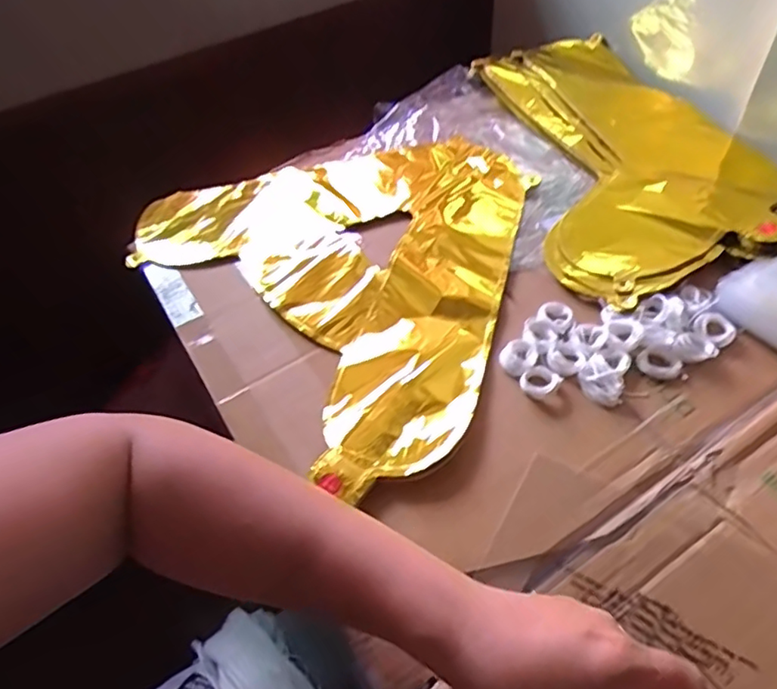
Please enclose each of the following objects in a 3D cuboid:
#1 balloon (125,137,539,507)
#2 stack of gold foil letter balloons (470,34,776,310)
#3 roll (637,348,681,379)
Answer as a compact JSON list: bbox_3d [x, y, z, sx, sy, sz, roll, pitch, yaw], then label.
[{"bbox_3d":[-0.025,-0.094,0.548,0.384,0.018,0.349,35,63,28],"label":"balloon"},{"bbox_3d":[0.238,-0.209,0.618,0.238,0.035,0.412,-10,52,-2],"label":"stack of gold foil letter balloons"},{"bbox_3d":[0.202,0.015,0.451,0.031,0.009,0.022,22,57,21],"label":"roll"}]

